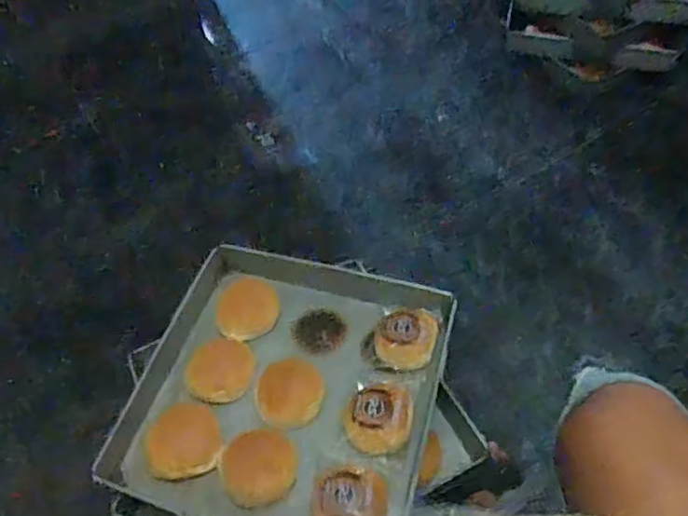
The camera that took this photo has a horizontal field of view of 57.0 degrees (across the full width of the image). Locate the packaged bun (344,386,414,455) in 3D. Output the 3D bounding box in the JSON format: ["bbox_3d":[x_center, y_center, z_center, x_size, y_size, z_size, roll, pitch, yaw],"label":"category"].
[{"bbox_3d":[0.049,0.224,0.873,0.092,0.035,0.091,-1,52,2],"label":"packaged bun"}]

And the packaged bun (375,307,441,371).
[{"bbox_3d":[0.093,0.117,0.954,0.089,0.037,0.117,14,54,13],"label":"packaged bun"}]

